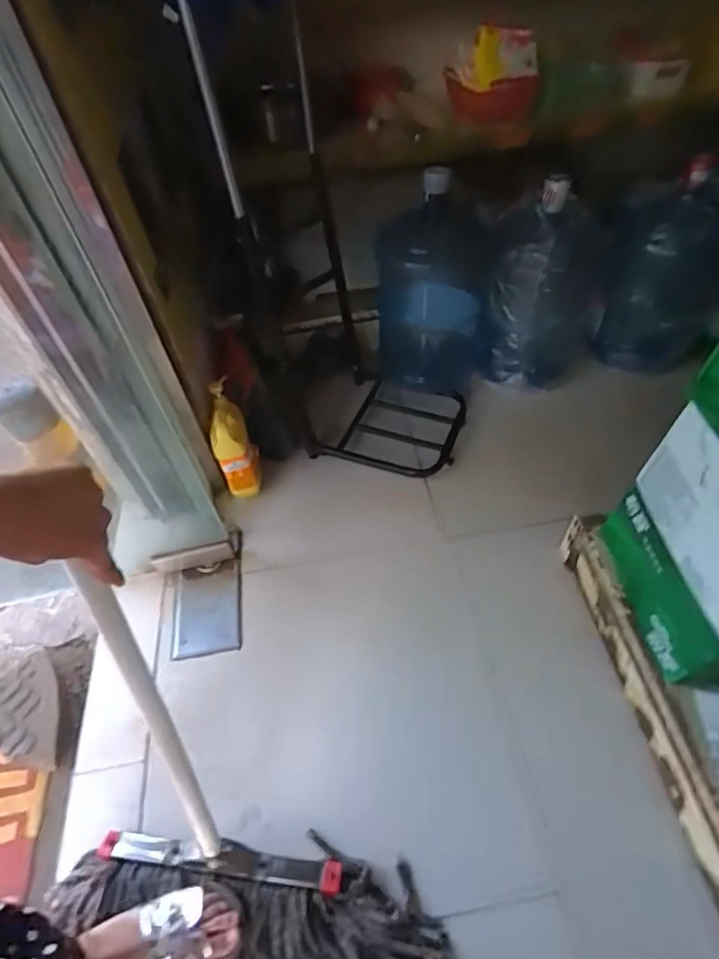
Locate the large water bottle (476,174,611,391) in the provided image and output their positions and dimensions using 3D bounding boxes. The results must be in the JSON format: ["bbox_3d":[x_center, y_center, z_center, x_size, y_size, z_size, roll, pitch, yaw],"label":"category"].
[{"bbox_3d":[0.456,-0.455,1.256,0.247,0.420,0.259,17,54,17],"label":"large water bottle"}]

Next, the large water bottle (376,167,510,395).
[{"bbox_3d":[0.182,-0.445,1.283,0.256,0.498,0.238,-12,51,-6],"label":"large water bottle"}]

